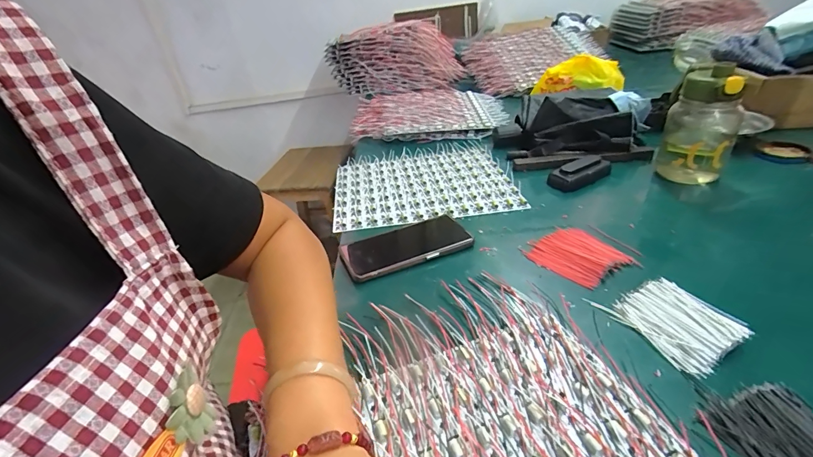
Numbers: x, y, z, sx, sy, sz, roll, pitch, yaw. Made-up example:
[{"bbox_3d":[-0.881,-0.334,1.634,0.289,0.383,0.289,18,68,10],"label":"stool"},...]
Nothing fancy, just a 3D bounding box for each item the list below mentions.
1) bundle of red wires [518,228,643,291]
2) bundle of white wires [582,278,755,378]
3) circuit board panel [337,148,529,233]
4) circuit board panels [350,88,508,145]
[{"bbox_3d":[0.200,0.030,0.448,0.079,0.014,0.101,-27,39,-28],"label":"bundle of red wires"},{"bbox_3d":[0.246,0.082,0.354,0.076,0.014,0.100,-20,37,-20],"label":"bundle of white wires"},{"bbox_3d":[0.022,-0.081,0.650,0.286,0.012,0.258,-8,34,-3],"label":"circuit board panel"},{"bbox_3d":[0.048,-0.286,0.933,0.367,0.049,0.268,0,34,9],"label":"circuit board panels"}]

